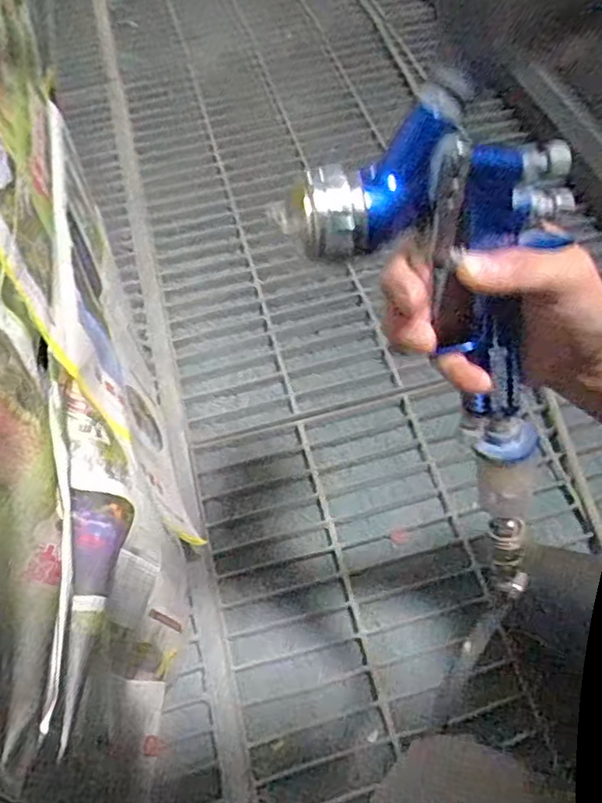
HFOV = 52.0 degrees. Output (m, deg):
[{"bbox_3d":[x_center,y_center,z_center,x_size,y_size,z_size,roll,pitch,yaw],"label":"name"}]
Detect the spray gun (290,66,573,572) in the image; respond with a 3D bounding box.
[{"bbox_3d":[0.101,-0.016,0.331,0.110,0.292,0.052,-46,39,-21],"label":"spray gun"}]

